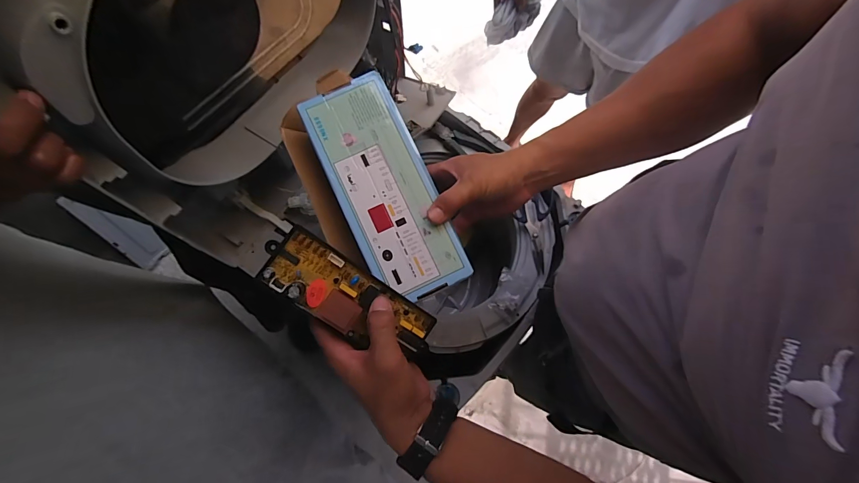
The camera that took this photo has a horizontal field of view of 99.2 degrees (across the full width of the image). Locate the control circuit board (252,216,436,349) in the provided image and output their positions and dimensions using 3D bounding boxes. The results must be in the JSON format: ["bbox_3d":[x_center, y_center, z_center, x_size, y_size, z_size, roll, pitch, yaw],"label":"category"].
[{"bbox_3d":[-0.077,0.052,0.346,0.171,0.024,0.063,31,77,-8],"label":"control circuit board"}]

